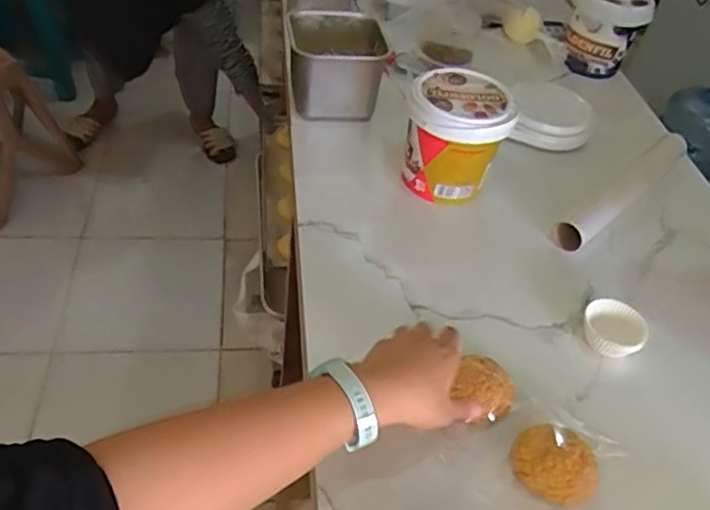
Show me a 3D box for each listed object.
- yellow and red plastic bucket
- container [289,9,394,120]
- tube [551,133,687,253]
[{"bbox_3d":[0.127,-0.144,0.790,0.122,0.134,0.121,4,43,-4],"label":"yellow and red plastic bucket"},{"bbox_3d":[-0.023,-0.273,0.912,0.136,0.103,0.139,1,45,-9],"label":"container"},{"bbox_3d":[0.366,-0.091,0.839,0.039,0.031,0.320,37,51,28],"label":"tube"}]

